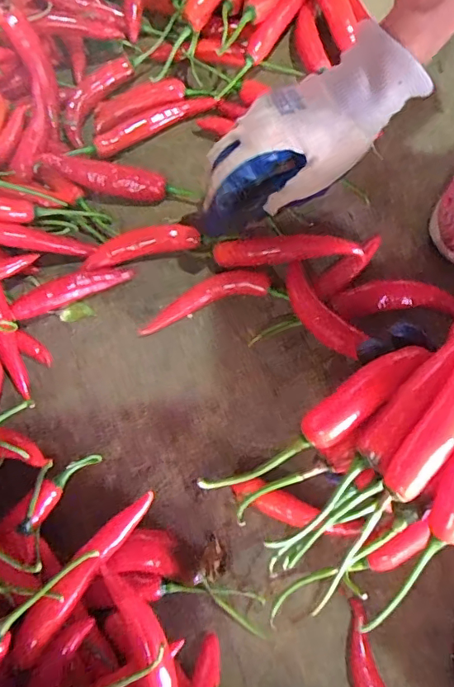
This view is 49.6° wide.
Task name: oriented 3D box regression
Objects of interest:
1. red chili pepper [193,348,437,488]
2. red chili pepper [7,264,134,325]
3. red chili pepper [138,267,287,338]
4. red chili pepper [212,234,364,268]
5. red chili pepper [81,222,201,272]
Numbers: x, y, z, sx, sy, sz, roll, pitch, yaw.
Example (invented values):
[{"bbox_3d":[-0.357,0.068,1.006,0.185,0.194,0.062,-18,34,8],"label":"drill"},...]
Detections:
[{"bbox_3d":[0.049,0.042,0.256,0.136,0.023,0.022,-34,74,-1],"label":"red chili pepper"},{"bbox_3d":[-0.127,-0.045,0.403,0.096,0.022,0.019,-27,73,-6],"label":"red chili pepper"},{"bbox_3d":[-0.014,-0.036,0.396,0.114,0.019,0.034,-12,72,-2],"label":"red chili pepper"},{"bbox_3d":[0.047,-0.073,0.387,0.113,0.018,0.021,3,72,3],"label":"red chili pepper"},{"bbox_3d":[-0.072,-0.081,0.411,0.096,0.022,0.021,-13,72,-2],"label":"red chili pepper"}]

